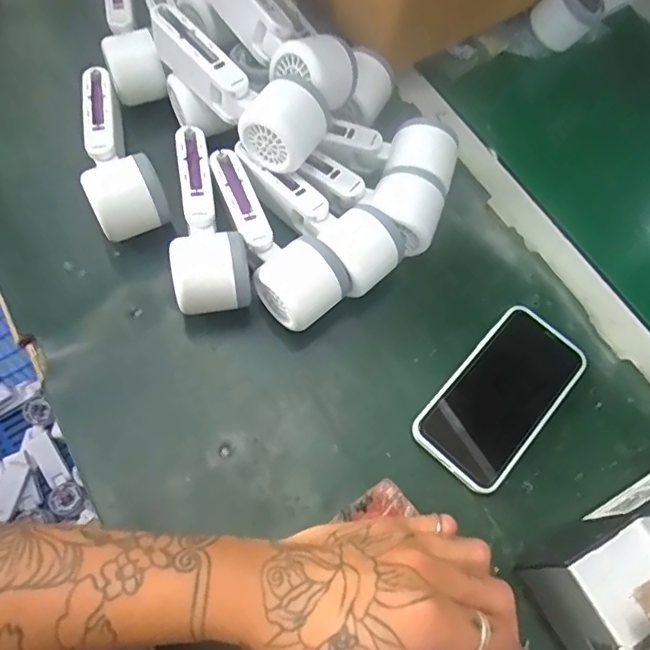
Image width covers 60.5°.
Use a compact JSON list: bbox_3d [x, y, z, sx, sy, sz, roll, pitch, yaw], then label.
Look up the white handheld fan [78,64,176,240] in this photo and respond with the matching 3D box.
[{"bbox_3d":[-0.179,-0.143,0.463,0.058,0.050,0.164,-24,70,-13],"label":"white handheld fan"}]

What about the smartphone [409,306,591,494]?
[{"bbox_3d":[0.135,0.053,0.424,0.073,0.012,0.144,41,70,14],"label":"smartphone"}]

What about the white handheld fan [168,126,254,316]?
[{"bbox_3d":[-0.096,-0.088,0.444,0.054,0.061,0.164,-9,67,-7],"label":"white handheld fan"}]

